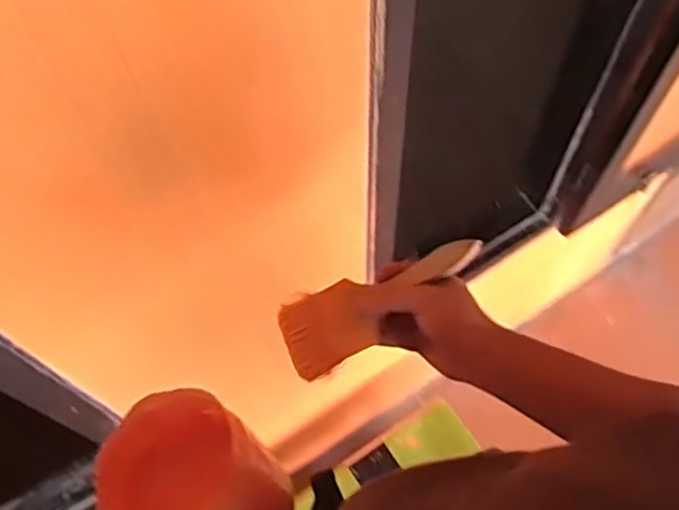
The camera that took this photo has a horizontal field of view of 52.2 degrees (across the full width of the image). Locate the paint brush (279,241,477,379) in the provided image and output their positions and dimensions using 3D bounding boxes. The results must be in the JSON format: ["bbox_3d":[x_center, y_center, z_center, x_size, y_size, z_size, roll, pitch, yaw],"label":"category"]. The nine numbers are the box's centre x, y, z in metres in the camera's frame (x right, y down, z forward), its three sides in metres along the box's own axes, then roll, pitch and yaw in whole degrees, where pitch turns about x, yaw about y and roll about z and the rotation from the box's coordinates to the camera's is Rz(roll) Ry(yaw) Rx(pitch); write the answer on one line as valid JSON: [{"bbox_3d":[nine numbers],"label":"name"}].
[{"bbox_3d":[0.034,0.035,0.607,0.183,0.017,0.071,-30,67,2],"label":"paint brush"}]

